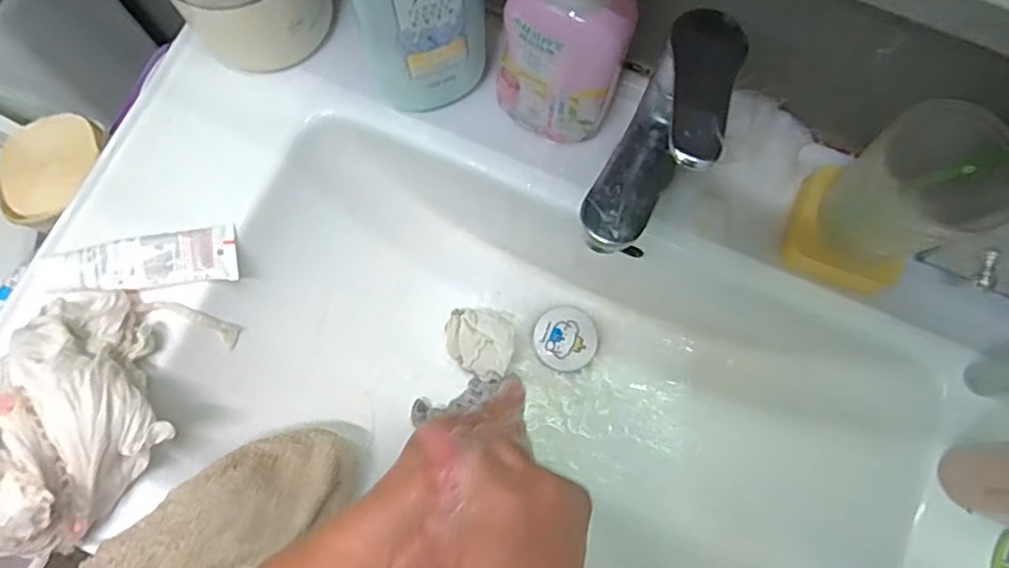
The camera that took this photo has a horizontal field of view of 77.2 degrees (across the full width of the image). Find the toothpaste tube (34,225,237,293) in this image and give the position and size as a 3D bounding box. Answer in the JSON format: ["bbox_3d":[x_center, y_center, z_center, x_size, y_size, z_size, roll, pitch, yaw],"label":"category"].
[{"bbox_3d":[-0.281,-0.018,0.478,0.142,0.019,0.041,-9,73,-2],"label":"toothpaste tube"}]

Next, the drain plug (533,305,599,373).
[{"bbox_3d":[0.061,0.054,0.624,0.061,0.011,0.062,0,73,0],"label":"drain plug"}]

